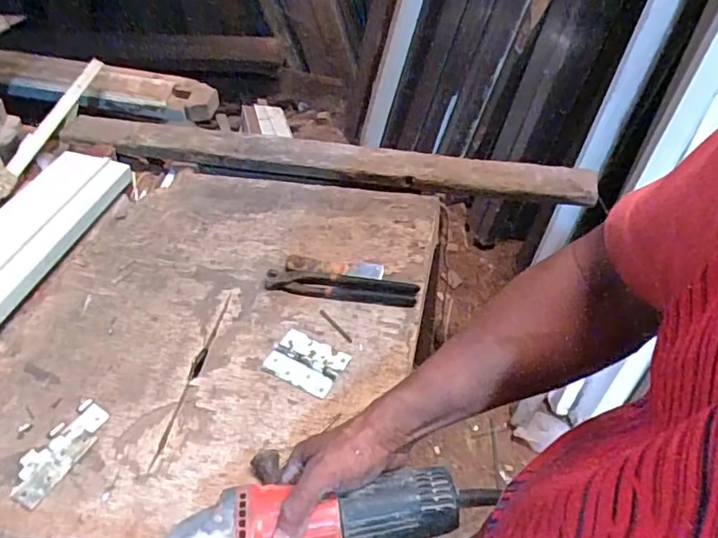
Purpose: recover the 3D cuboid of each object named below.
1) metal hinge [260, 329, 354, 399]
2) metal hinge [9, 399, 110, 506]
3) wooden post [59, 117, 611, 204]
[{"bbox_3d":[-0.068,0.119,0.724,0.095,0.008,0.069,21,50,22],"label":"metal hinge"},{"bbox_3d":[-0.349,0.212,0.649,0.056,0.009,0.125,19,50,20],"label":"metal hinge"},{"bbox_3d":[-0.097,-0.201,1.013,1.005,0.051,0.090,8,46,10],"label":"wooden post"}]

